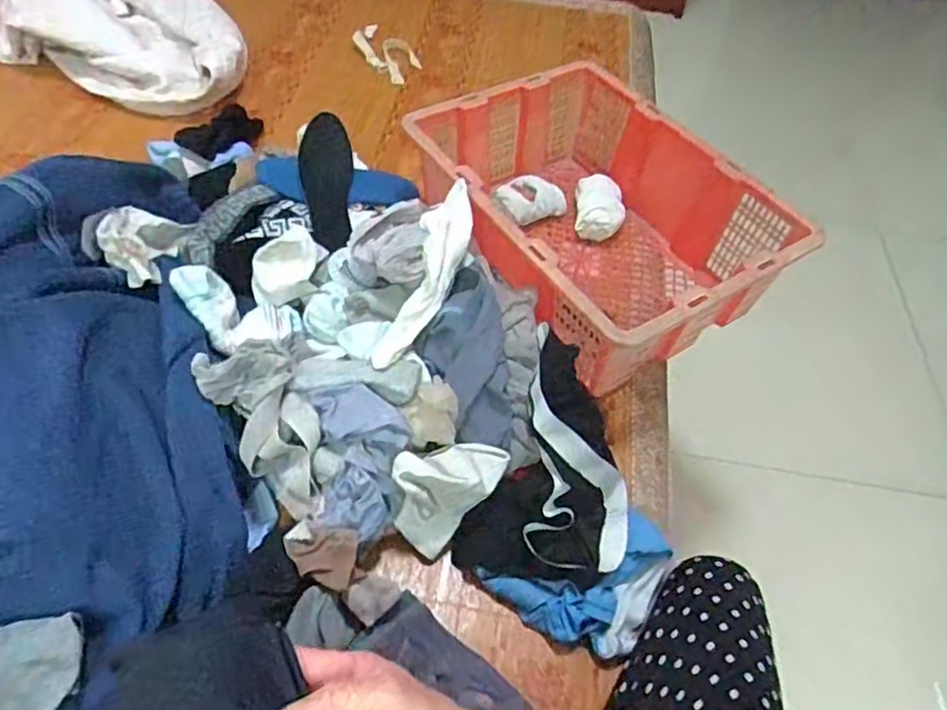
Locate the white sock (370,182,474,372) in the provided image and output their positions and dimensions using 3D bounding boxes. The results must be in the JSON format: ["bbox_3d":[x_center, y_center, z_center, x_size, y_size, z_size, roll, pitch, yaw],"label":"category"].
[{"bbox_3d":[-0.053,-0.099,0.736,0.077,0.079,0.254,17,71,8],"label":"white sock"}]

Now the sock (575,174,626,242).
[{"bbox_3d":[0.197,-0.226,0.997,0.073,0.052,0.111,5,53,0],"label":"sock"}]

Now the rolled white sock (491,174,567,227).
[{"bbox_3d":[0.085,-0.237,0.985,0.106,0.053,0.074,-29,61,-23],"label":"rolled white sock"}]

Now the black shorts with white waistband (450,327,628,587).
[{"bbox_3d":[0.101,0.119,0.686,0.164,0.129,0.253,21,55,11],"label":"black shorts with white waistband"}]

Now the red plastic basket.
[{"bbox_3d":[0.175,-0.195,0.907,0.376,0.181,0.478,-26,60,-21],"label":"red plastic basket"}]

